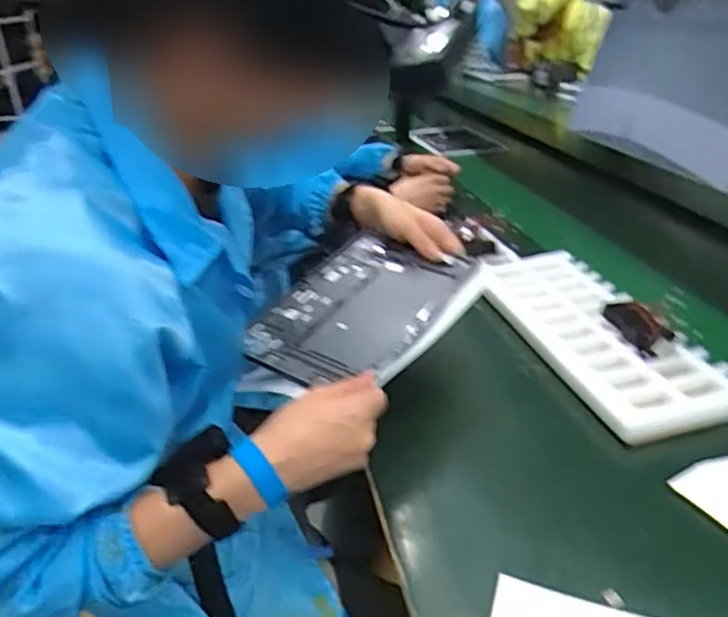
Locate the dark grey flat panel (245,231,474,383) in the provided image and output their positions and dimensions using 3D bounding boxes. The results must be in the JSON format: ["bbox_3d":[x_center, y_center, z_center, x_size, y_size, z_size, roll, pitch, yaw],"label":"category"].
[{"bbox_3d":[-0.004,-0.005,0.671,0.188,0.012,0.236,13,43,30],"label":"dark grey flat panel"}]

